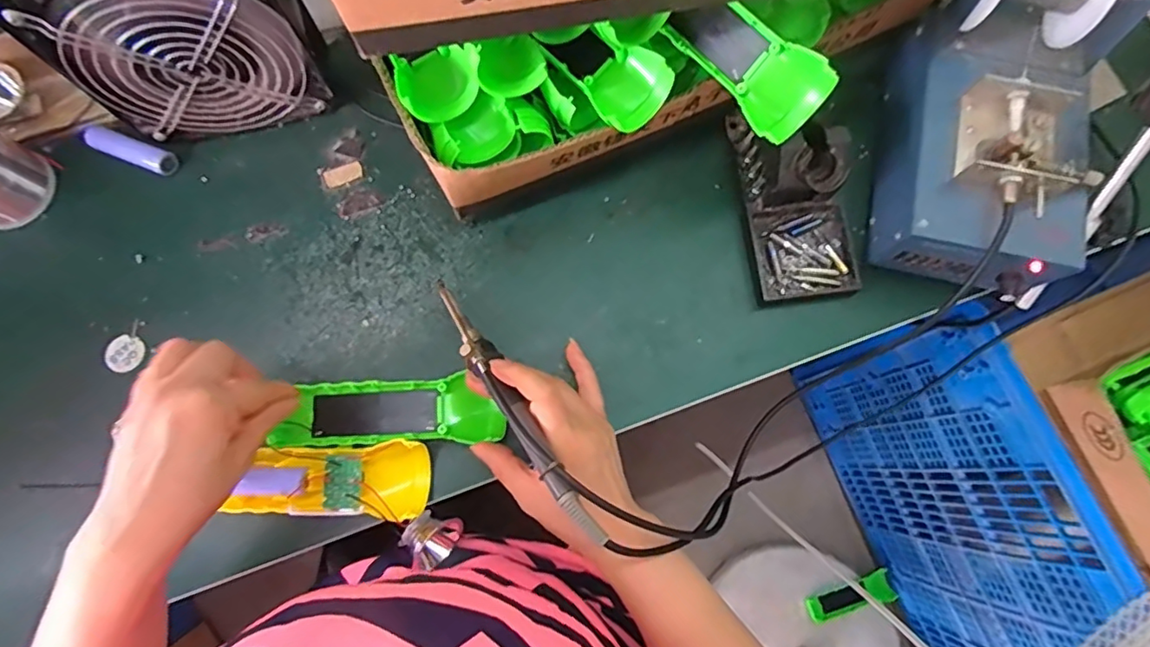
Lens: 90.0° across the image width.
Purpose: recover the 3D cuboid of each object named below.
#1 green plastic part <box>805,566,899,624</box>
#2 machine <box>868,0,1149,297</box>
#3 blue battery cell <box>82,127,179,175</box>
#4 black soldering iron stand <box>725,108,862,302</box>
[{"bbox_3d":[0.491,0.487,1.014,0.158,0.018,0.048,-20,78,-5],"label":"green plastic part"},{"bbox_3d":[0.291,-0.128,0.392,0.120,0.113,0.196,10,77,2],"label":"machine"},{"bbox_3d":[-0.355,-0.138,0.460,0.071,0.019,0.019,19,78,4],"label":"blue battery cell"},{"bbox_3d":[0.168,-0.100,0.420,0.078,0.072,0.153,-8,77,-2],"label":"black soldering iron stand"}]

